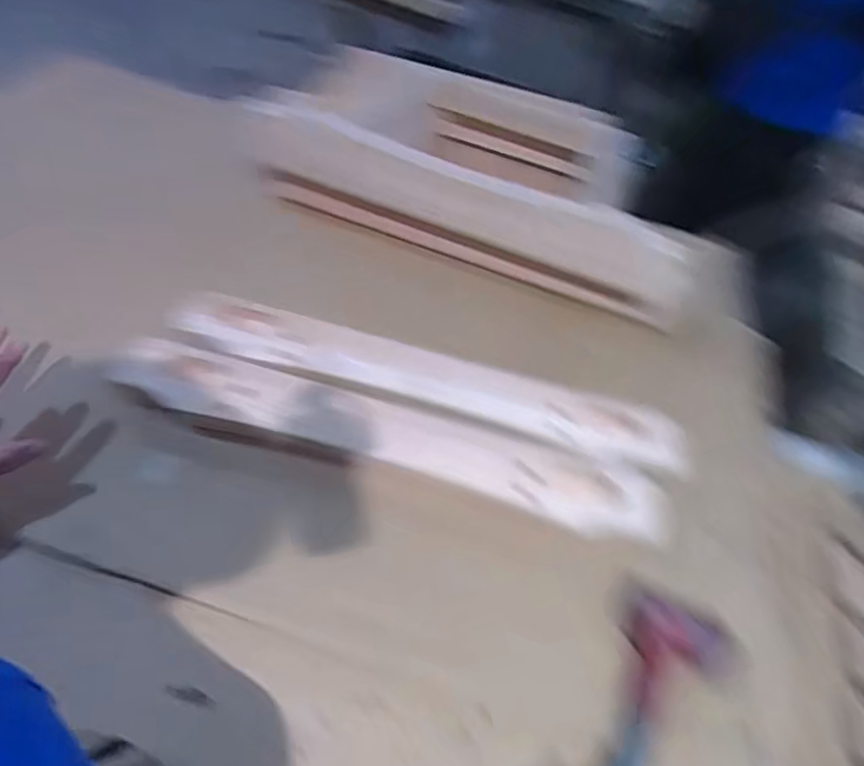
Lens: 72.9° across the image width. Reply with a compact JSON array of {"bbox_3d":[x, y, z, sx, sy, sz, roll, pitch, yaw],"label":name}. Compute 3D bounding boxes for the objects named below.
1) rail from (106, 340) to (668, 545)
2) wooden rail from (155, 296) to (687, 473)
[{"bbox_3d":[-0.040,0.048,0.511,0.486,0.020,0.069,14,58,4],"label":"rail"},{"bbox_3d":[-0.005,-0.005,0.549,0.488,0.012,0.068,16,58,5],"label":"wooden rail"}]

